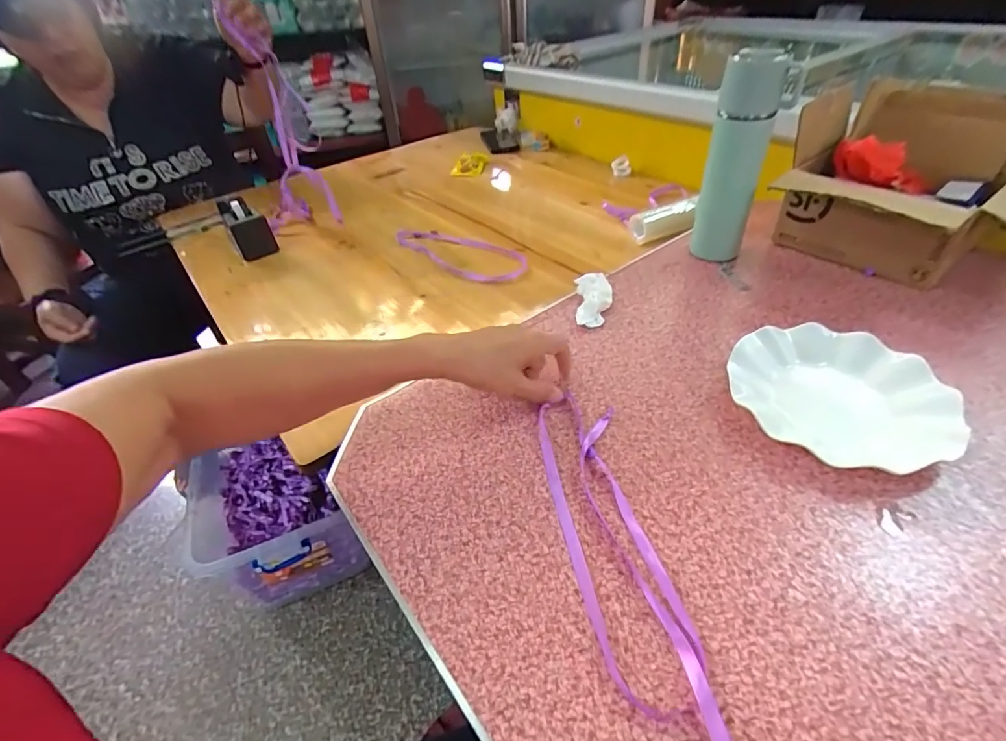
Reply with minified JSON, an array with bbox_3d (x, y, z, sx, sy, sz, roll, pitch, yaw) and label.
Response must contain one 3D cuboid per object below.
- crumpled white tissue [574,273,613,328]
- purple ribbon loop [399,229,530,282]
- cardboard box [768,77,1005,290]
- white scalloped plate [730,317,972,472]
[{"bbox_3d":[0.116,-0.089,0.600,0.045,0.026,0.088,-1,43,7],"label":"crumpled white tissue"},{"bbox_3d":[-0.074,-0.204,0.811,0.267,0.016,0.112,26,51,29],"label":"purple ribbon loop"},{"bbox_3d":[0.501,-0.216,0.578,0.239,0.178,0.270,-36,50,-27],"label":"cardboard box"},{"bbox_3d":[0.320,0.020,0.458,0.180,0.024,0.180,-4,43,4],"label":"white scalloped plate"}]

